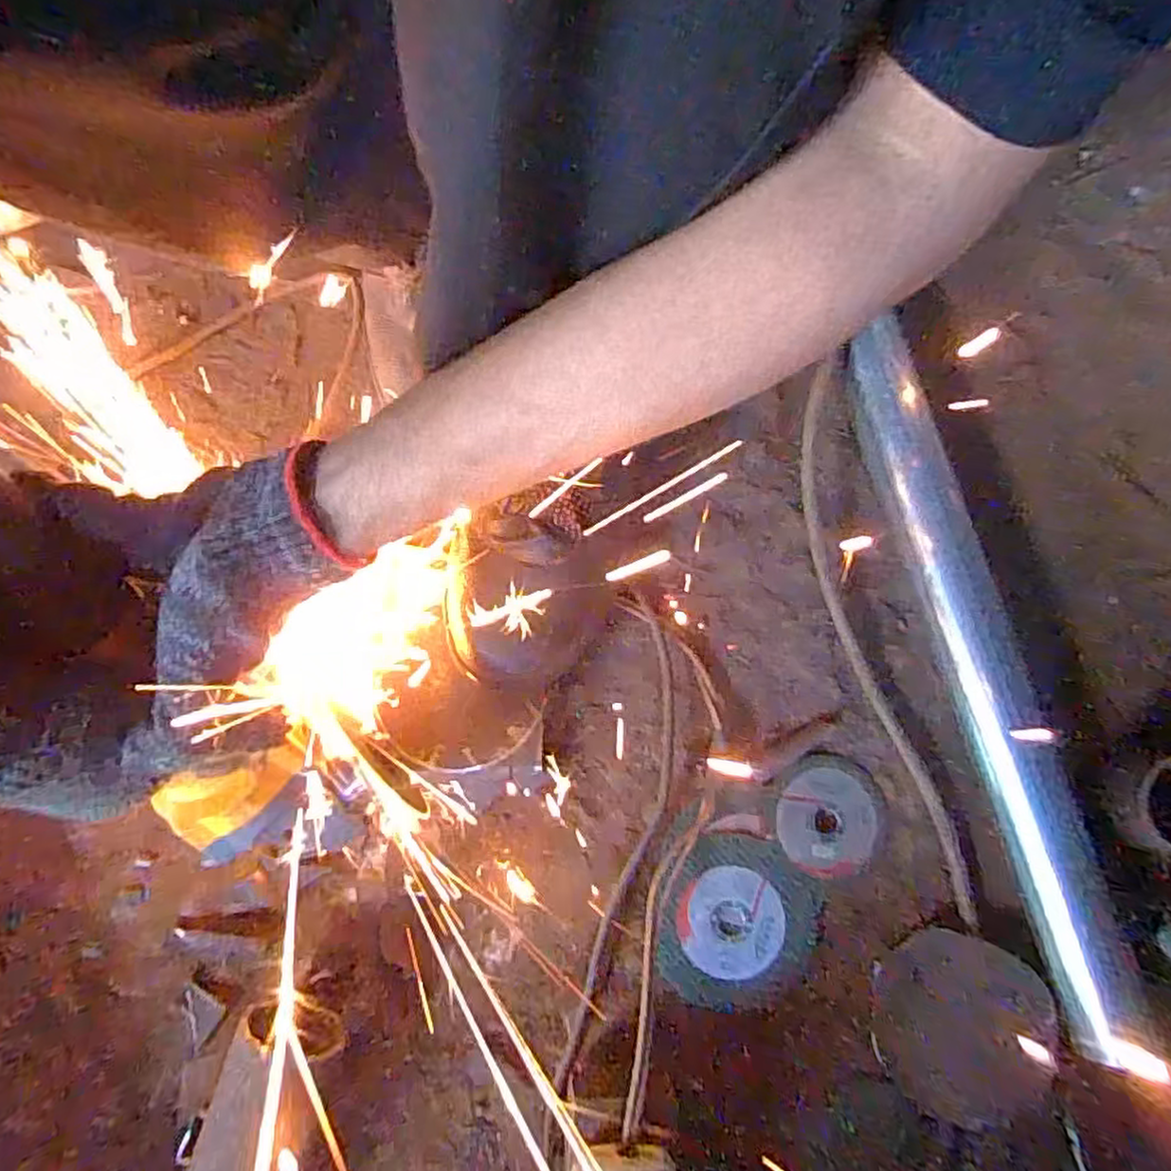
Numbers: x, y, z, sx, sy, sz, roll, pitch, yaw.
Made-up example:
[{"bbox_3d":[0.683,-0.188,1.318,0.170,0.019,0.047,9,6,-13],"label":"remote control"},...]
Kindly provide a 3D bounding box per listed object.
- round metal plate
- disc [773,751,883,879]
[{"bbox_3d":[0.232,0.270,0.433,0.099,0.013,0.100,0,82,-1],"label":"round metal plate"},{"bbox_3d":[0.159,0.150,0.459,0.067,0.008,0.074,22,82,2],"label":"disc"}]

